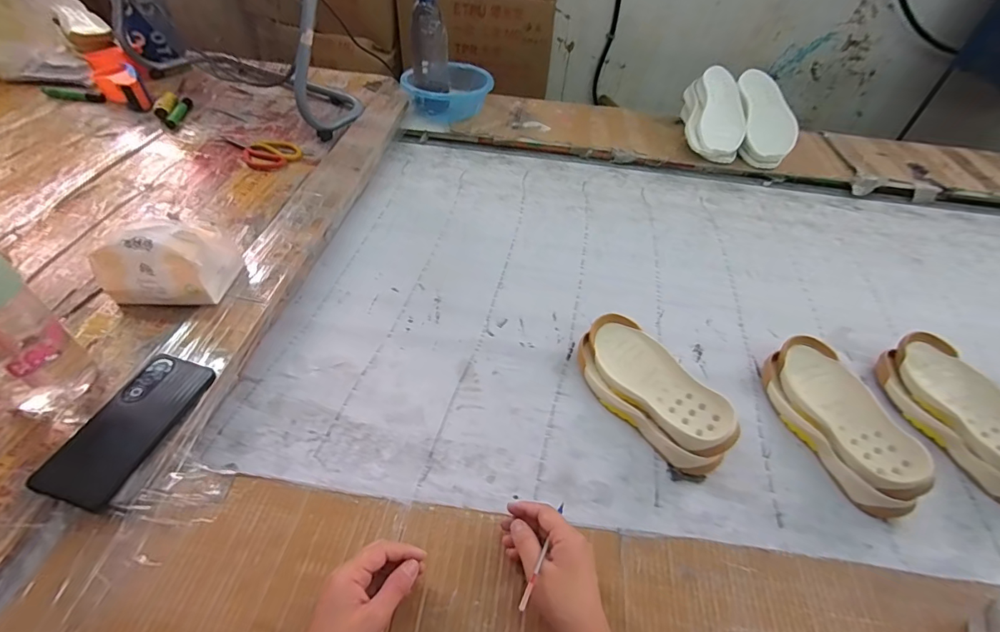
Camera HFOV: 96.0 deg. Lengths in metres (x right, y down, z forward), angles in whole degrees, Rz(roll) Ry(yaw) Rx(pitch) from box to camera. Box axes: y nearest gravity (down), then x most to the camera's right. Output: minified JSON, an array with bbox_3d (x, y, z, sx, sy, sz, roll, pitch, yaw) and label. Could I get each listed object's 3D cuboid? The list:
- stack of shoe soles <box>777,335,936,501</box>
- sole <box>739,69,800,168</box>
[{"bbox_3d":[0.437,0.120,0.570,0.092,0.071,0.225,-7,48,-10],"label":"stack of shoe soles"},{"bbox_3d":[0.603,-0.466,1.029,0.101,0.058,0.277,8,67,1],"label":"sole"}]

